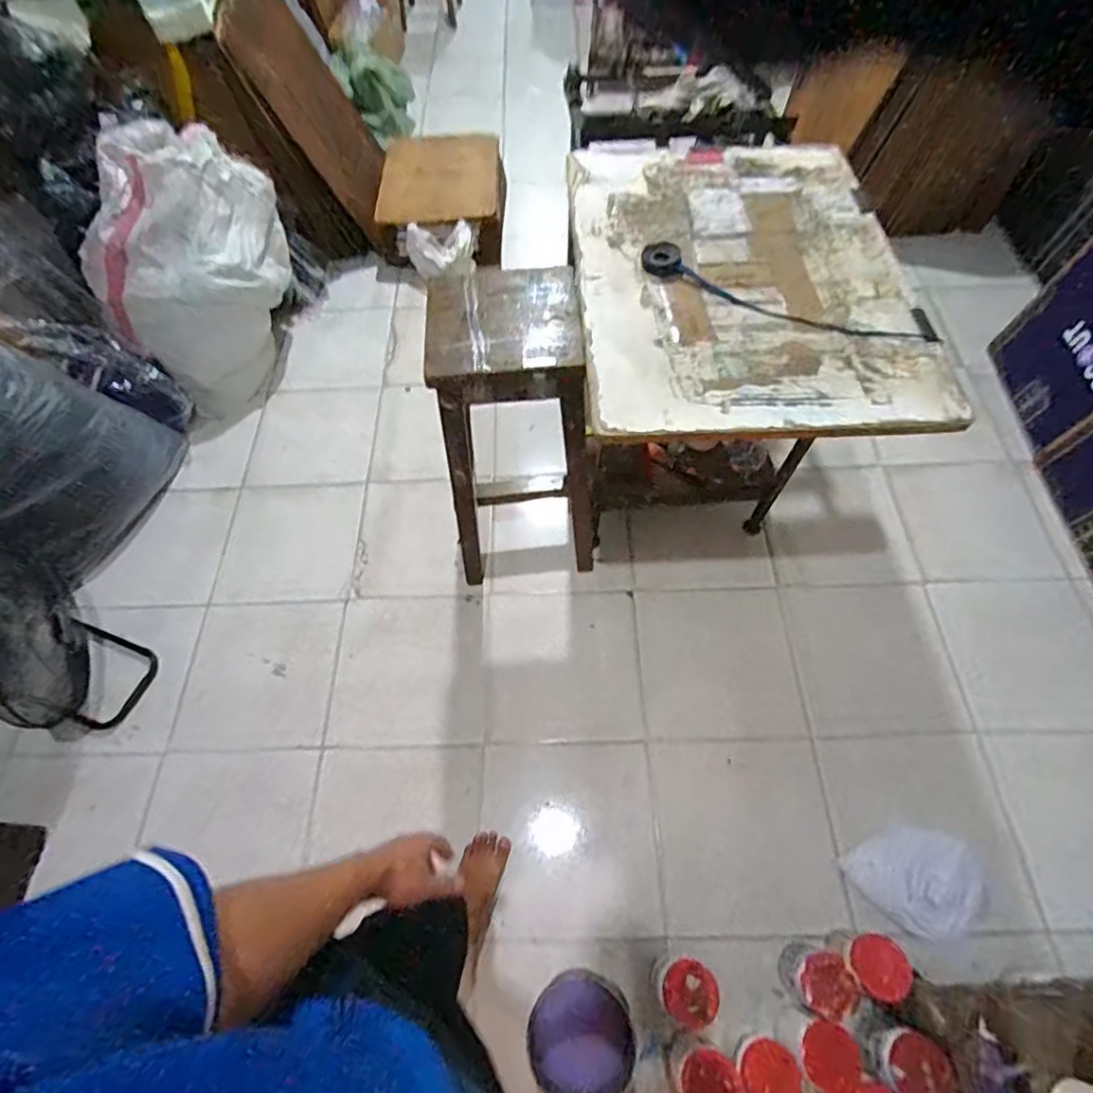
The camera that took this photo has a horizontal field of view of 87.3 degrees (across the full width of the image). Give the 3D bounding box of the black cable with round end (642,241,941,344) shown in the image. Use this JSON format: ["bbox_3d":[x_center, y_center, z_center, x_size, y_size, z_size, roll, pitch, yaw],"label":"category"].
[{"bbox_3d":[0.427,-0.454,1.033,0.533,0.029,0.117,21,64,12],"label":"black cable with round end"}]

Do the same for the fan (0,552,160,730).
[{"bbox_3d":[-1.160,0.262,1.348,0.230,0.397,0.319,18,63,11],"label":"fan"}]

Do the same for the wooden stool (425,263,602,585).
[{"bbox_3d":[-0.045,-0.237,1.389,0.350,0.756,0.374,-1,62,1],"label":"wooden stool"}]

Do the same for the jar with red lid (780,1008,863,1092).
[{"bbox_3d":[0.514,0.948,1.085,0.107,0.125,0.101,-1,62,1],"label":"jar with red lid"}]

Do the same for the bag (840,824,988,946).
[{"bbox_3d":[0.809,0.709,1.232,0.260,0.096,0.207,34,68,18],"label":"bag"}]

